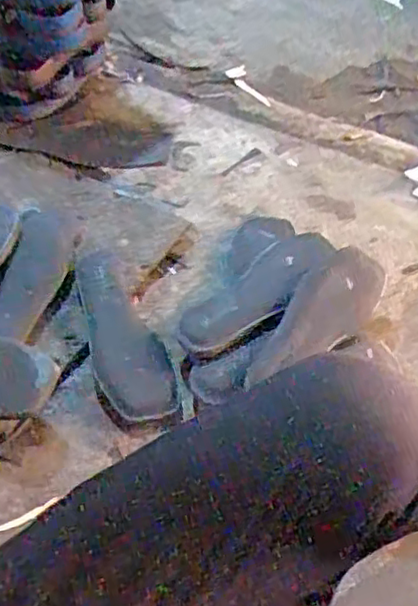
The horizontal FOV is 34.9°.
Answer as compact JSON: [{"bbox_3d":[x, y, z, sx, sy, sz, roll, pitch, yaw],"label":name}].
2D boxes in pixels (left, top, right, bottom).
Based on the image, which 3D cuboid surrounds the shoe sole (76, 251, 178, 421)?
[{"bbox_3d":[-0.105,0.035,0.827,0.086,0.042,0.227,-13,54,-10],"label":"shoe sole"}]

